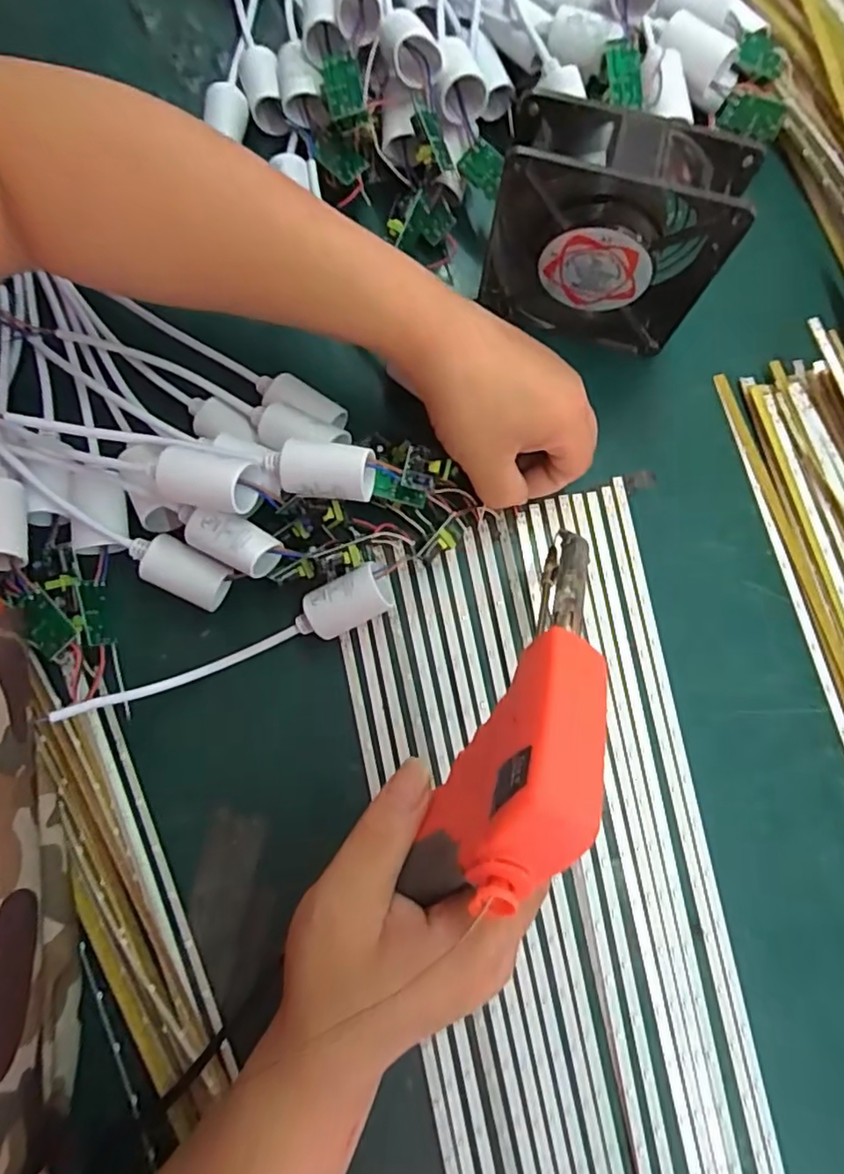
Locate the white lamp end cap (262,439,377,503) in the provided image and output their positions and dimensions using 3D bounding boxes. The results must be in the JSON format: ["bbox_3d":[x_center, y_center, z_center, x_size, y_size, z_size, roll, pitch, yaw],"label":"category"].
[{"bbox_3d":[-0.051,-0.057,0.306,0.053,0.020,0.023,8,78,0],"label":"white lamp end cap"}]

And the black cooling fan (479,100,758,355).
[{"bbox_3d":[0.099,-0.189,0.342,0.123,0.120,0.044,16,78,1],"label":"black cooling fan"}]

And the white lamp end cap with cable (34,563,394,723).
[{"bbox_3d":[-0.101,0.030,0.332,0.177,0.045,0.026,-19,79,-6],"label":"white lamp end cap with cable"}]

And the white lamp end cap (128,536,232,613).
[{"bbox_3d":[-0.131,-0.007,0.344,0.056,0.029,0.026,27,79,4],"label":"white lamp end cap"}]

